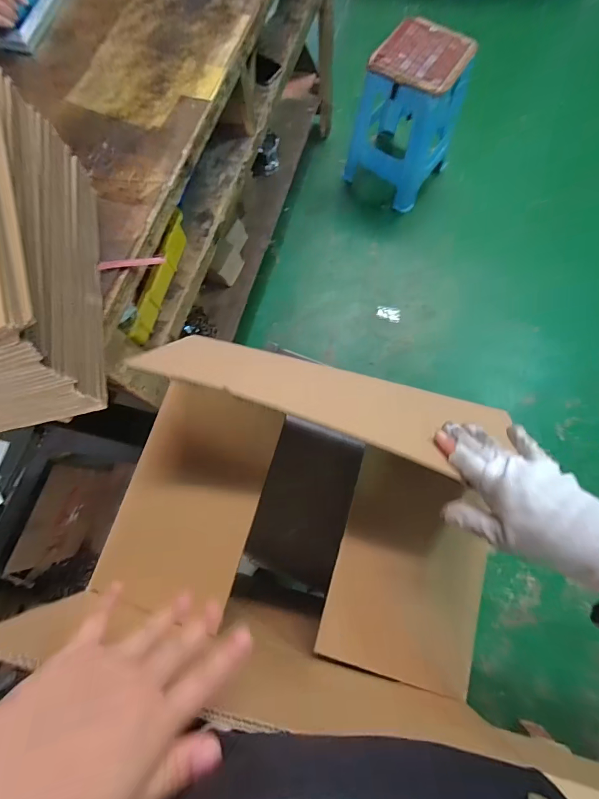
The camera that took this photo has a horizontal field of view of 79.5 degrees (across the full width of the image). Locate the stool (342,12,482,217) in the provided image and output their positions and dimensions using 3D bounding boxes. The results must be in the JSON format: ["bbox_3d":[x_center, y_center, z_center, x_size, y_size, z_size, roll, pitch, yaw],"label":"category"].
[{"bbox_3d":[0.424,-1.094,1.404,0.347,0.444,0.368,36,79,9],"label":"stool"}]

